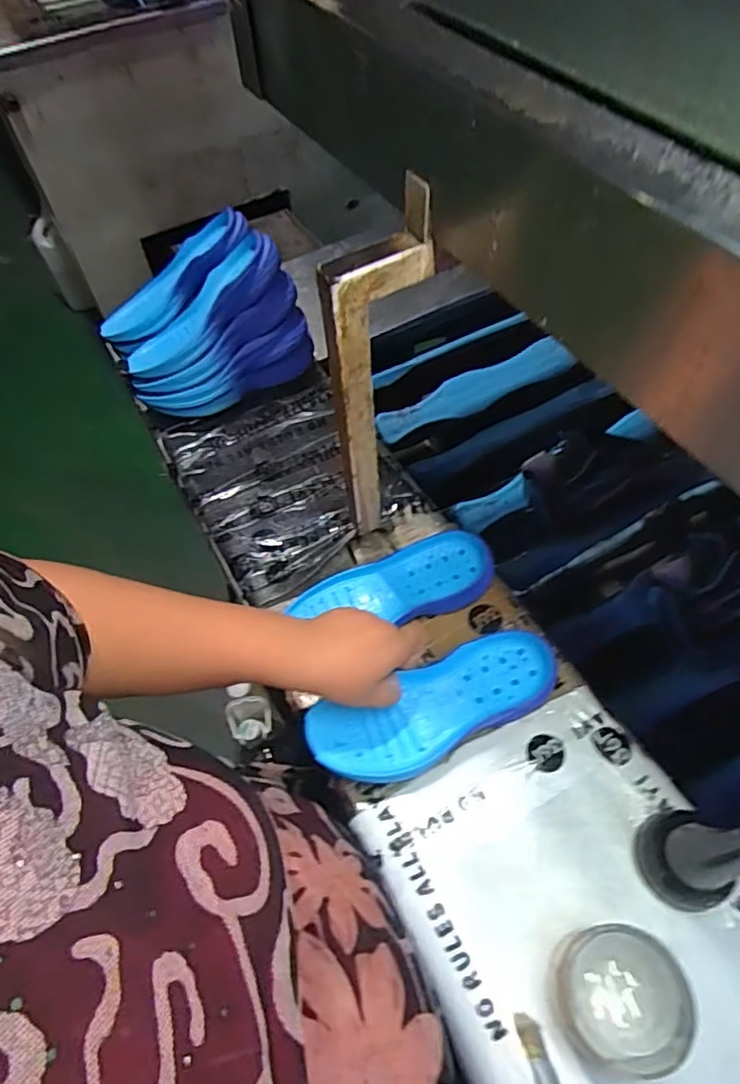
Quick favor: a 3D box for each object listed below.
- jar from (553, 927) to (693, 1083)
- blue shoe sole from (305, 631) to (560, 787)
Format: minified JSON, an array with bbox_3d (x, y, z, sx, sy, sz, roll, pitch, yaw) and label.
[{"bbox_3d":[0.168,0.312,0.425,0.082,0.057,0.079,-2,58,3],"label":"jar"},{"bbox_3d":[0.068,0.141,0.546,0.240,0.032,0.085,-21,71,-12],"label":"blue shoe sole"}]

